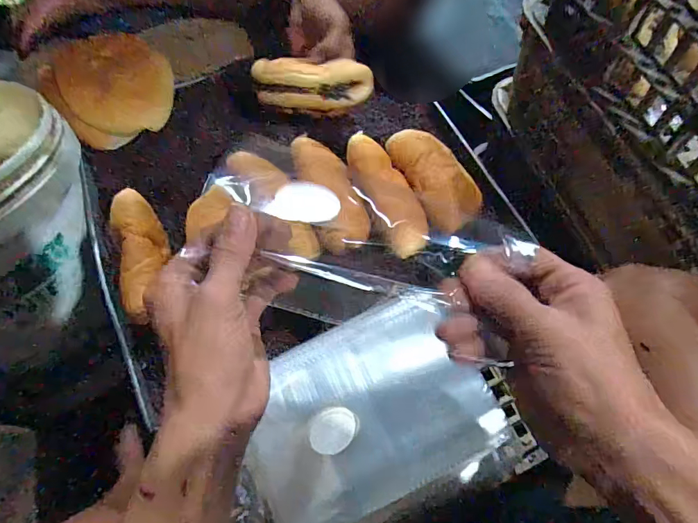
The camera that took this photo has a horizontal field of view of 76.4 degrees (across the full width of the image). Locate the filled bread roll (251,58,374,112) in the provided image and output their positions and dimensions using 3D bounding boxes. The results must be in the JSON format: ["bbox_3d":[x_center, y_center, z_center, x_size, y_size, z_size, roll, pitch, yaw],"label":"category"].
[{"bbox_3d":[-0.041,-0.198,0.513,0.135,0.047,0.056,-1,64,0],"label":"filled bread roll"}]

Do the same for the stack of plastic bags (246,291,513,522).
[{"bbox_3d":[0.015,0.136,0.394,0.209,0.030,0.166,-26,67,-12],"label":"stack of plastic bags"}]

